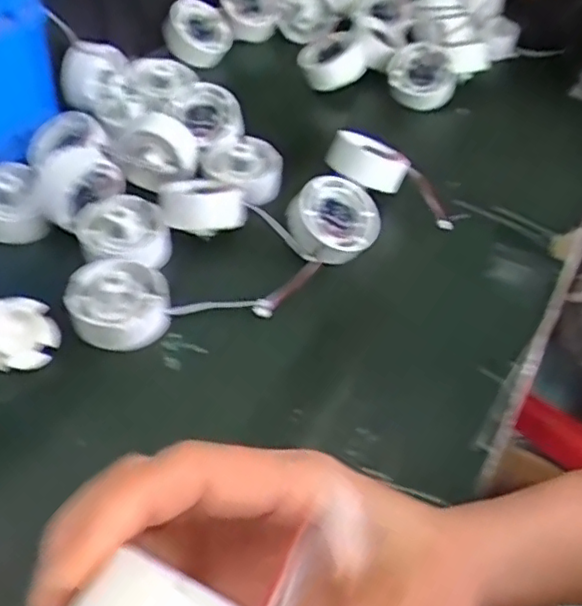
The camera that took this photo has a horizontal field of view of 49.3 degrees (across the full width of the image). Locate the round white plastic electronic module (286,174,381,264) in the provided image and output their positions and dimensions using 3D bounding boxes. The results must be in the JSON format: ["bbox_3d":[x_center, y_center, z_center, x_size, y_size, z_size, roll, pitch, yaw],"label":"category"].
[{"bbox_3d":[0.029,-0.057,0.436,0.056,0.025,0.054,7,69,-20],"label":"round white plastic electronic module"}]

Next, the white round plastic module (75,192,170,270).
[{"bbox_3d":[-0.113,-0.052,0.427,0.058,0.026,0.062,-8,51,-14],"label":"white round plastic module"}]

